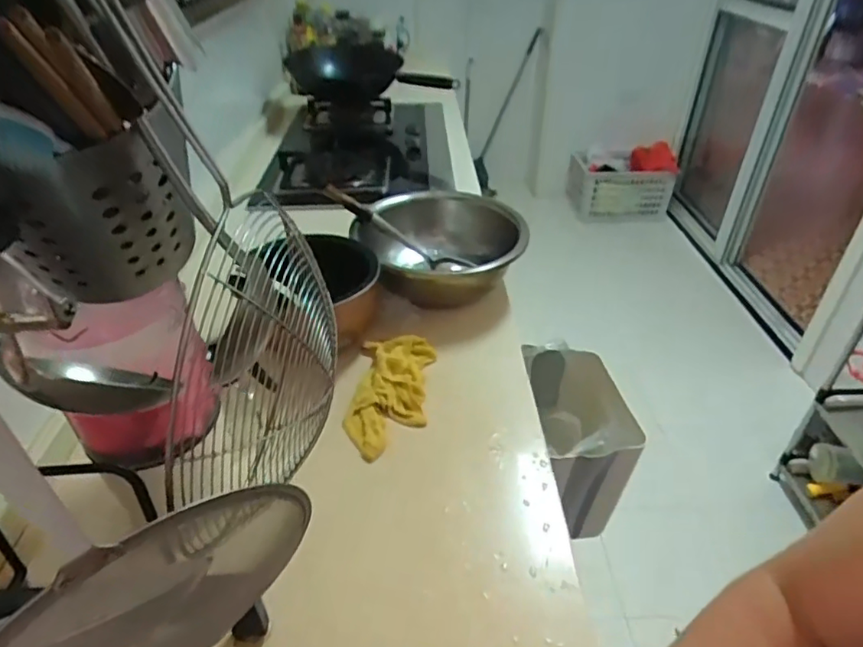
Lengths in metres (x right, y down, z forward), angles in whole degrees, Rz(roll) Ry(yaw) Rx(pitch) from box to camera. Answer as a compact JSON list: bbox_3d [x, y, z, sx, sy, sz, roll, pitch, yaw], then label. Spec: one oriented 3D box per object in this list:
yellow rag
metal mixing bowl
[{"bbox_3d":[-0.056,0.088,0.747,0.101,0.021,0.209,2,37,3],"label":"yellow rag"},{"bbox_3d":[0.022,-0.131,0.961,0.254,0.100,0.254,0,37,0],"label":"metal mixing bowl"}]

